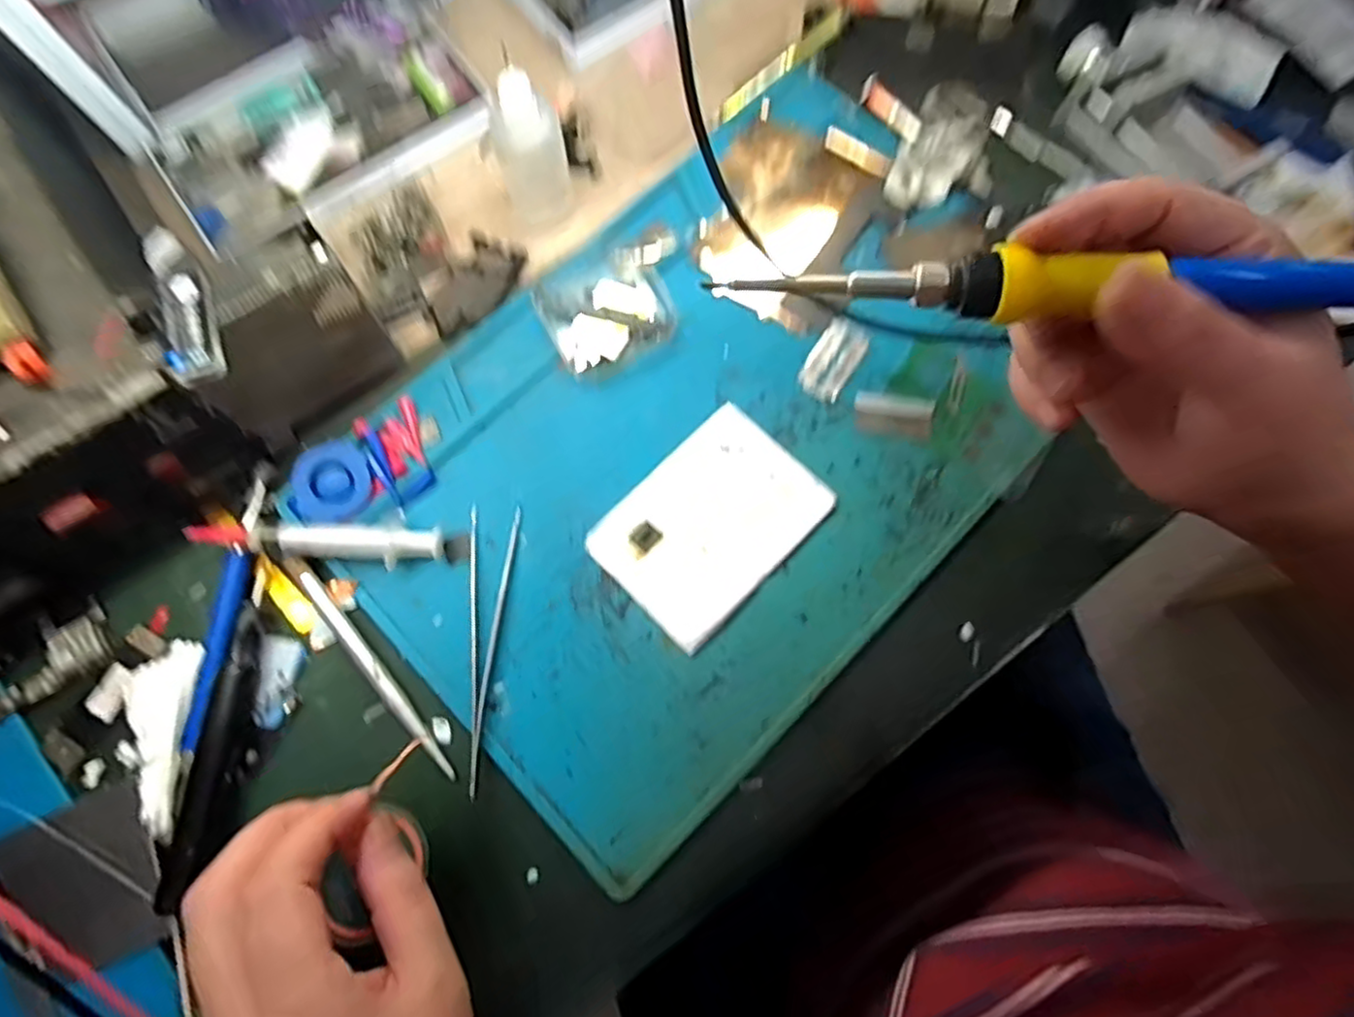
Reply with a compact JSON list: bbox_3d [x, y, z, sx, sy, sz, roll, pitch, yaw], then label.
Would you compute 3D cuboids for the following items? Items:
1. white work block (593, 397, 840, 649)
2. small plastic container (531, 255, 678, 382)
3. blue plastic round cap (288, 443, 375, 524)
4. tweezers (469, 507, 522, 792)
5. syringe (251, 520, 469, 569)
[{"bbox_3d":[0.016,0.006,0.330,0.075,0.004,0.102,43,79,11],"label":"white work block"},{"bbox_3d":[-0.037,-0.102,0.353,0.061,0.017,0.054,-31,77,-8],"label":"small plastic container"},{"bbox_3d":[-0.164,-0.012,0.326,0.036,0.013,0.036,0,75,0],"label":"blue plastic round cap"},{"bbox_3d":[-0.085,0.062,0.314,0.024,0.006,0.129,-3,75,0],"label":"tweezers"},{"bbox_3d":[-0.146,0.016,0.318,0.091,0.021,0.020,1,75,1],"label":"syringe"}]

